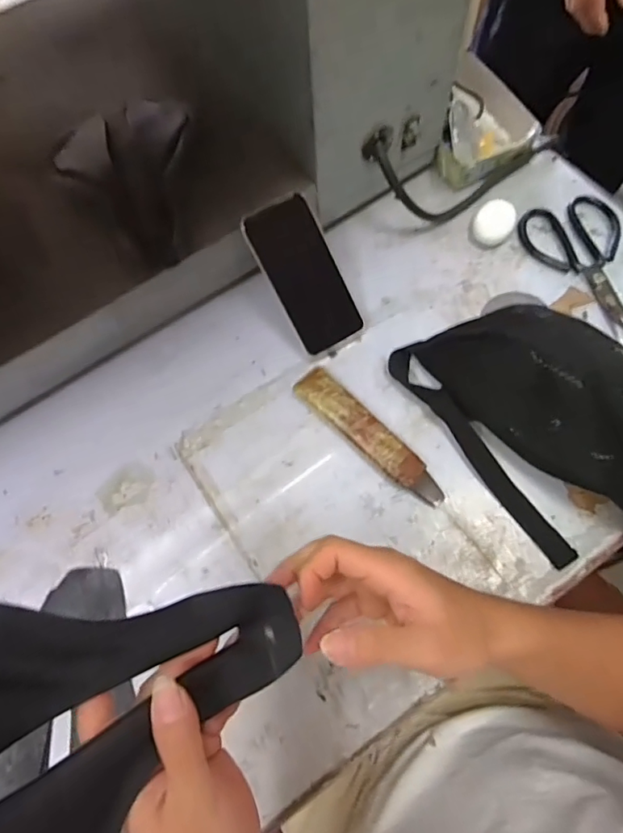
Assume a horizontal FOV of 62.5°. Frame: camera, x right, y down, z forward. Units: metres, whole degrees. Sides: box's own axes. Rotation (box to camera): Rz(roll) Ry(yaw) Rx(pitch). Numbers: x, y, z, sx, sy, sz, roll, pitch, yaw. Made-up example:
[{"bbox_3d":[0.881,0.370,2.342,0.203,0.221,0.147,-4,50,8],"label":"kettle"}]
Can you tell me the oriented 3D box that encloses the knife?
[{"bbox_3d":[0.058,0.020,0.525,0.039,0.018,0.187,-42,72,-13],"label":"knife"}]

